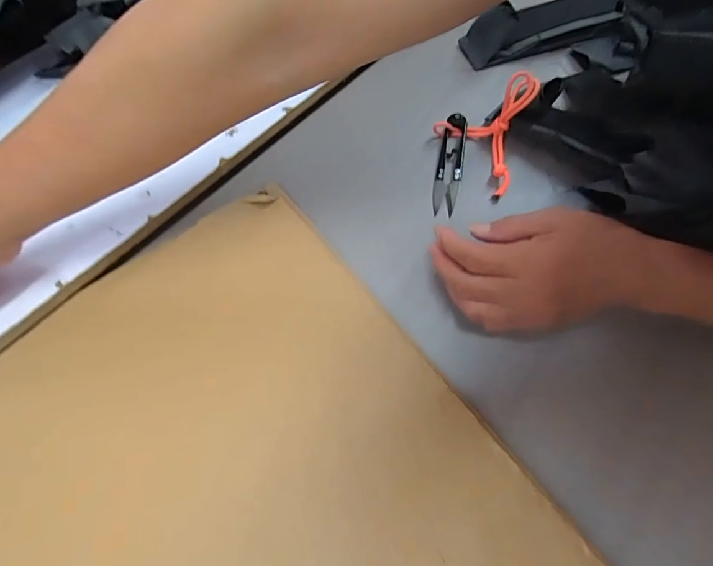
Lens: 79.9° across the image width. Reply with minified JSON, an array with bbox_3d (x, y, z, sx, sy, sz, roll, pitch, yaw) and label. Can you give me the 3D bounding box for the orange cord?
[{"bbox_3d":[0.100,-0.126,0.349,0.071,0.051,0.087,18,66,12],"label":"orange cord"}]

